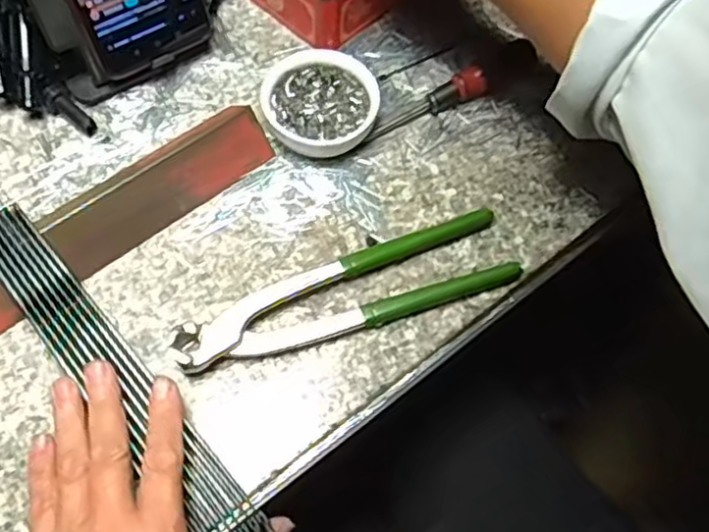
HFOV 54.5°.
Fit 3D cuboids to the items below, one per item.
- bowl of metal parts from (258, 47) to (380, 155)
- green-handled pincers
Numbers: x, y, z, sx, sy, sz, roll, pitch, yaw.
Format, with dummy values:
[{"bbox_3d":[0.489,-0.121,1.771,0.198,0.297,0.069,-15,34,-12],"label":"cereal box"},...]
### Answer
[{"bbox_3d":[-0.022,-0.103,0.437,0.069,0.024,0.069,1,64,-2],"label":"bowl of metal parts"},{"bbox_3d":[-0.003,0.015,0.390,0.195,0.016,0.046,-18,66,-11],"label":"green-handled pincers"}]

